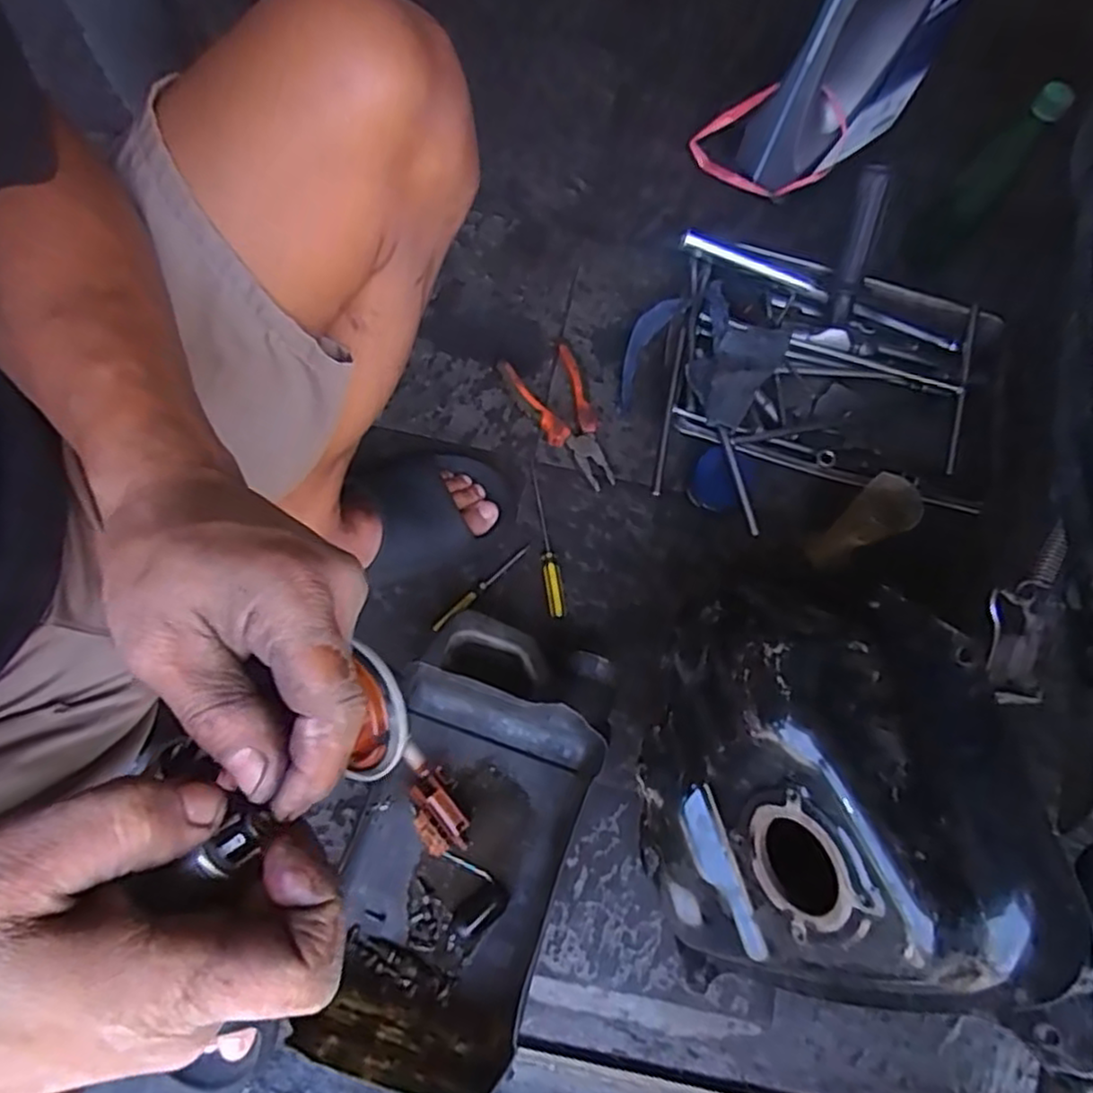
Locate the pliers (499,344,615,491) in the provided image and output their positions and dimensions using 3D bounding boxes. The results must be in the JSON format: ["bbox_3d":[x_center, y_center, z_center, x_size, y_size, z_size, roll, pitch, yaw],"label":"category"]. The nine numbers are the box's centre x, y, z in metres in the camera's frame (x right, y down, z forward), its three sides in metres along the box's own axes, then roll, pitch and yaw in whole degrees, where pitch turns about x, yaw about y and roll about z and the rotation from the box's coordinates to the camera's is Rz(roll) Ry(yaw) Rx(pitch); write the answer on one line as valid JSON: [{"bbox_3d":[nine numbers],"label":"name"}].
[{"bbox_3d":[0.019,-0.133,0.753,0.072,0.019,0.161,-22,74,-11],"label":"pliers"}]

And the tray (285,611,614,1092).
[{"bbox_3d":[-0.065,0.240,0.604,0.172,0.116,0.329,21,71,3],"label":"tray"}]

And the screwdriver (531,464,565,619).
[{"bbox_3d":[-0.003,-0.006,0.714,0.015,0.019,0.159,-9,72,-7],"label":"screwdriver"}]

